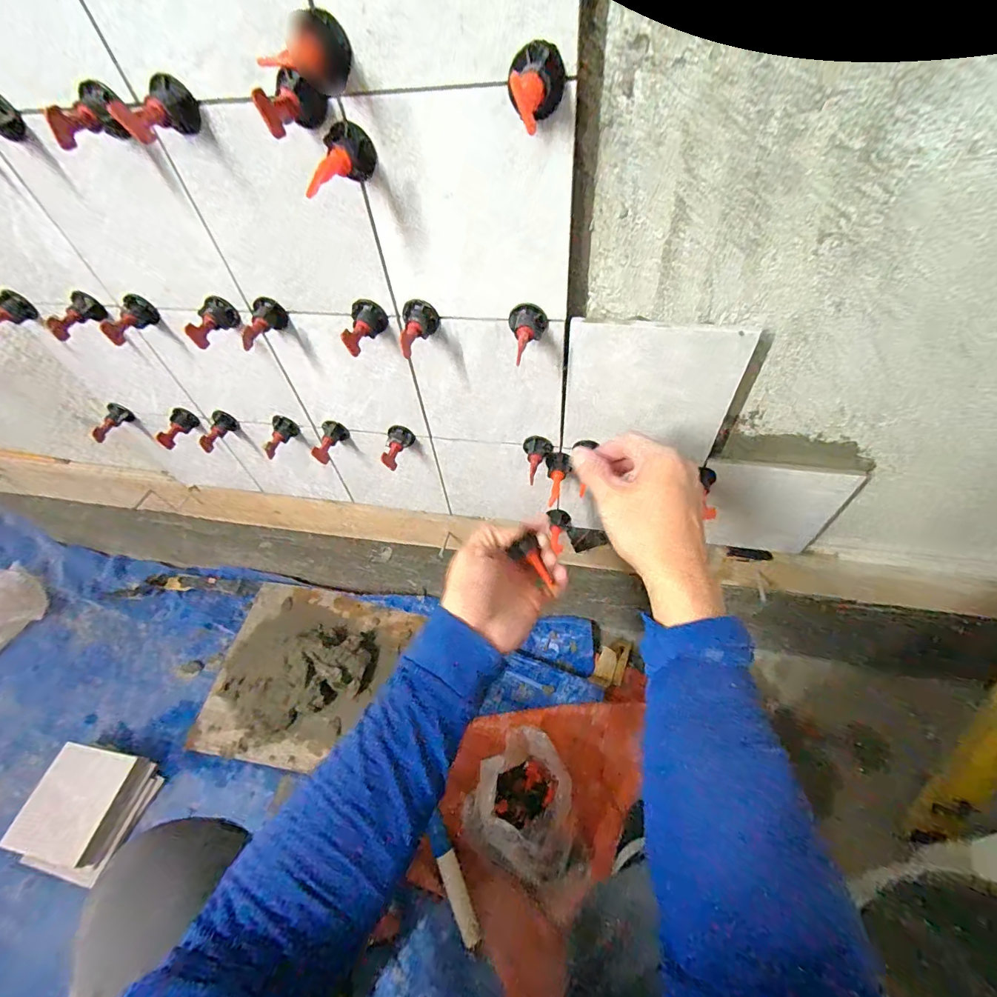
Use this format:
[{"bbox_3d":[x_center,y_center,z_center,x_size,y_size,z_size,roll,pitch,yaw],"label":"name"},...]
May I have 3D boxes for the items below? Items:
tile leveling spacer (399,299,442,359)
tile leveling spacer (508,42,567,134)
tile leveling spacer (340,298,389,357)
[{"bbox_3d":[-0.068,-0.147,0.384,0.033,0.029,0.037,-3,52,3],"label":"tile leveling spacer"},{"bbox_3d":[0.021,-0.228,0.247,0.032,0.031,0.042,1,52,6],"label":"tile leveling spacer"},{"bbox_3d":[-0.116,-0.150,0.391,0.028,0.029,0.047,1,52,6],"label":"tile leveling spacer"}]

